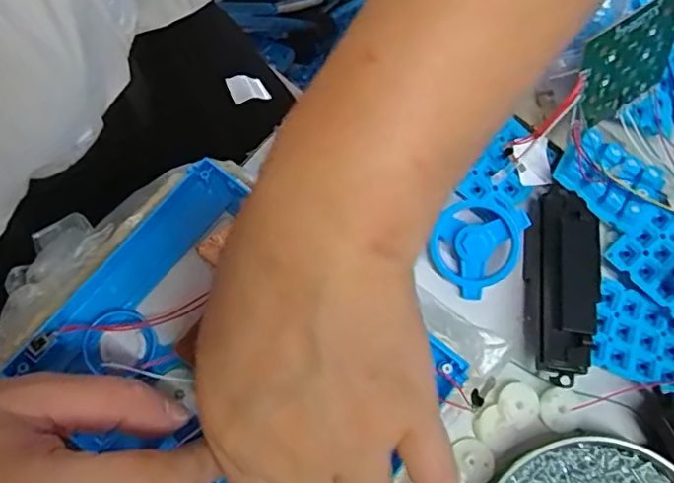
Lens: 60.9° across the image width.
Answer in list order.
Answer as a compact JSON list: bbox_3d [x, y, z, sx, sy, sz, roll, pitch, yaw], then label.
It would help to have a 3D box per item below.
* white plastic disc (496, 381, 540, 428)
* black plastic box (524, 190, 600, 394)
[{"bbox_3d":[0.096,0.087,0.306,0.023,0.004,0.022,2,74,-7],"label":"white plastic disc"},{"bbox_3d":[0.124,0.022,0.309,0.040,0.028,0.104,8,74,-5],"label":"black plastic box"}]

